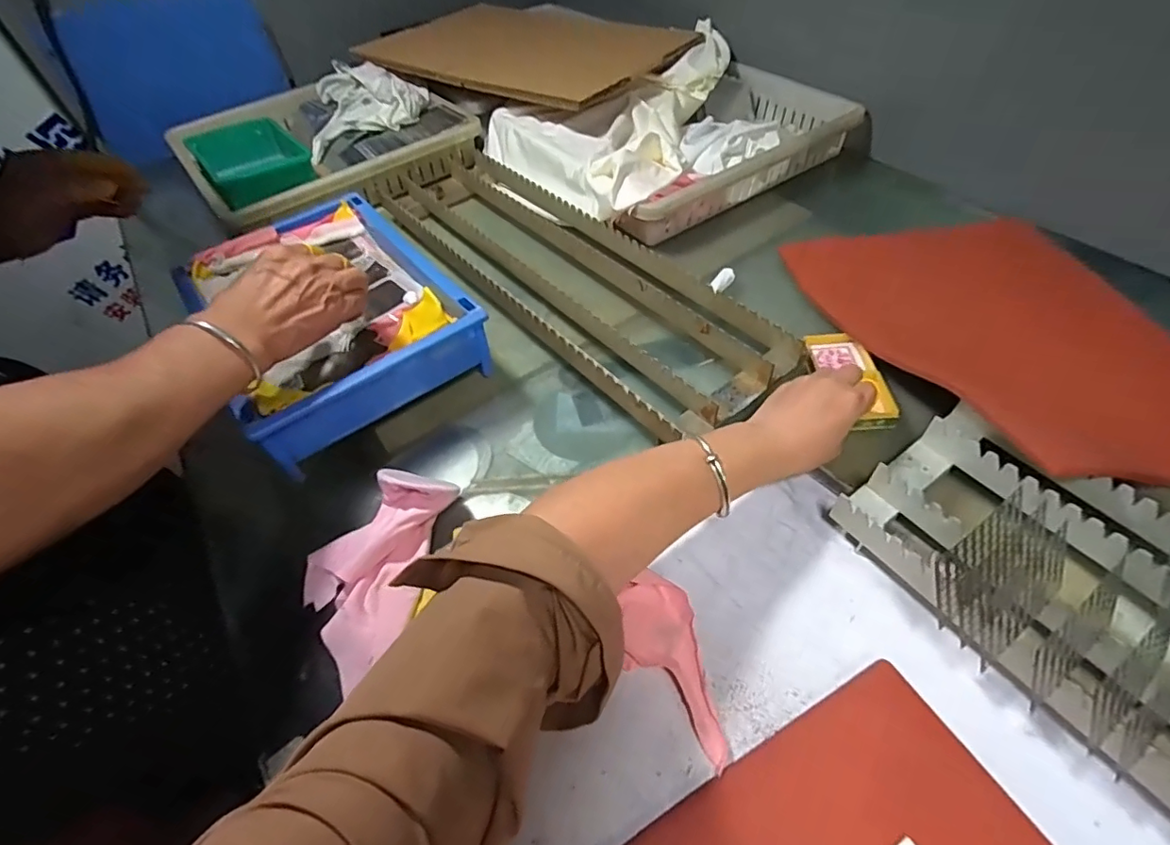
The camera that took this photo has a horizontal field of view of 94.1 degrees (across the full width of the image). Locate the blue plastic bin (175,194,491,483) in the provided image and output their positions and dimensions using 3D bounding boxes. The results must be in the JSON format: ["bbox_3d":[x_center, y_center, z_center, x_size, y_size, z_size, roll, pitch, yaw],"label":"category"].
[{"bbox_3d":[-0.253,-0.122,0.551,0.193,0.070,0.314,-32,55,-19],"label":"blue plastic bin"}]

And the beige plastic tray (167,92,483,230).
[{"bbox_3d":[-0.404,-0.457,0.868,0.359,0.069,0.389,-33,55,-20],"label":"beige plastic tray"}]

